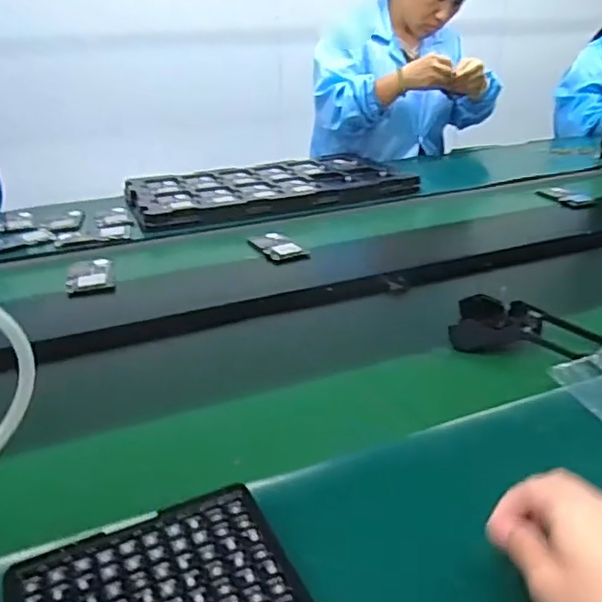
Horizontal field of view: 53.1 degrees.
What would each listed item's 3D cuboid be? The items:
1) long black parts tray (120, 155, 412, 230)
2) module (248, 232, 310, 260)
[{"bbox_3d":[-0.074,-0.251,1.310,0.573,0.035,0.397,-10,27,-16],"label":"long black parts tray"},{"bbox_3d":[-0.040,-0.090,1.021,0.064,0.013,0.105,-20,31,-32],"label":"module"}]

